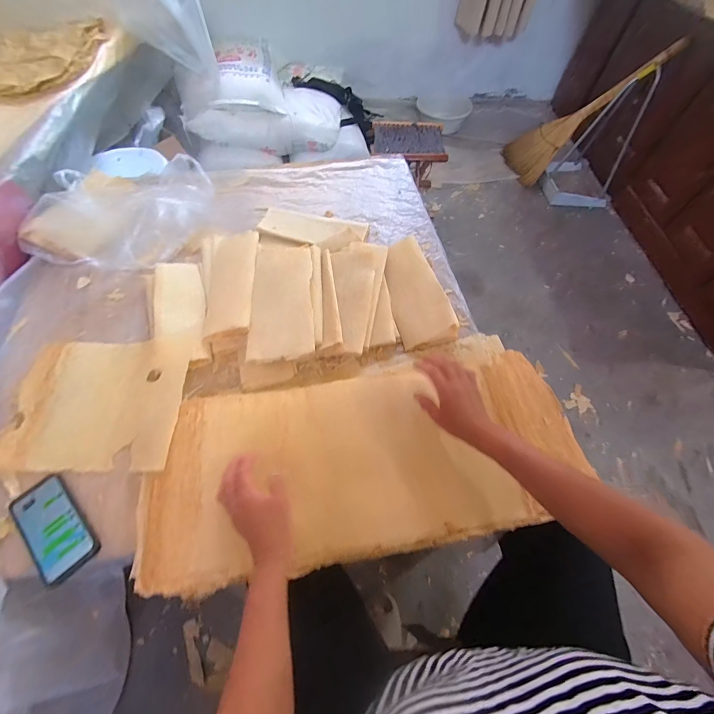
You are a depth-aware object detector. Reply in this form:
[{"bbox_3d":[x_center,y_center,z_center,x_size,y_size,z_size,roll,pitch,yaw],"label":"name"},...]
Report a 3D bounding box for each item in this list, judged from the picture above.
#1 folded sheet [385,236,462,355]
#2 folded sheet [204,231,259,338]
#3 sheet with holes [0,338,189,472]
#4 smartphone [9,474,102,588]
[{"bbox_3d":[0.126,-0.145,0.751,0.118,0.015,0.265,-21,69,12],"label":"folded sheet"},{"bbox_3d":[-0.283,-0.186,0.768,0.123,0.017,0.311,-18,56,12],"label":"folded sheet"},{"bbox_3d":[-0.477,0.081,0.640,0.320,0.056,0.253,1,61,0],"label":"sheet with holes"},{"bbox_3d":[-0.486,0.271,0.543,0.163,0.012,0.081,41,68,19],"label":"smartphone"}]

